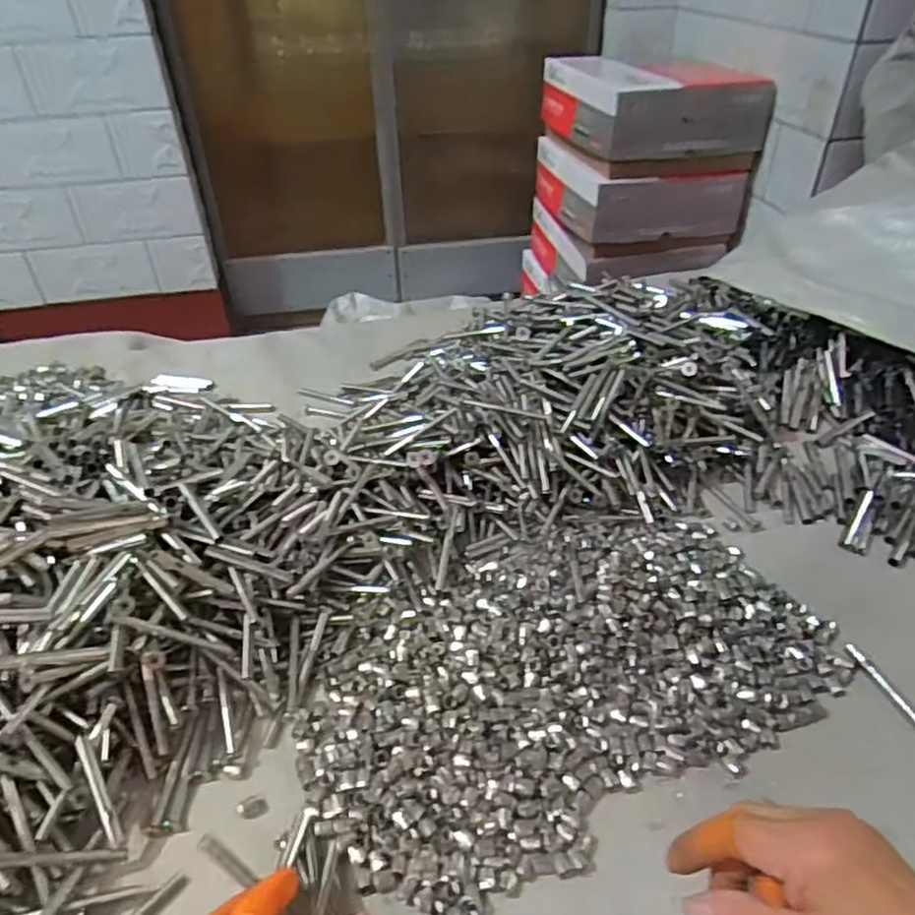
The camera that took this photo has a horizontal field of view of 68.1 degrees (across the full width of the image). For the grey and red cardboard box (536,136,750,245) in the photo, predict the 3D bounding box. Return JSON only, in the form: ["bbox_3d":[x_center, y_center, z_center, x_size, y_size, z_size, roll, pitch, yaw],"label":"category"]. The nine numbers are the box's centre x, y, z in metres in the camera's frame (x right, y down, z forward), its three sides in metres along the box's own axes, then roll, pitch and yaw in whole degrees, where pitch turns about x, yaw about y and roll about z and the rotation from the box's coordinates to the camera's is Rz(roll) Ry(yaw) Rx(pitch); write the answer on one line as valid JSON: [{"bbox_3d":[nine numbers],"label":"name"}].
[{"bbox_3d":[0.359,-0.571,1.395,0.318,0.125,0.344,-7,39,-6],"label":"grey and red cardboard box"}]

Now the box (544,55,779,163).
[{"bbox_3d":[0.365,-0.687,1.312,0.316,0.120,0.348,-9,39,-8],"label":"box"}]

